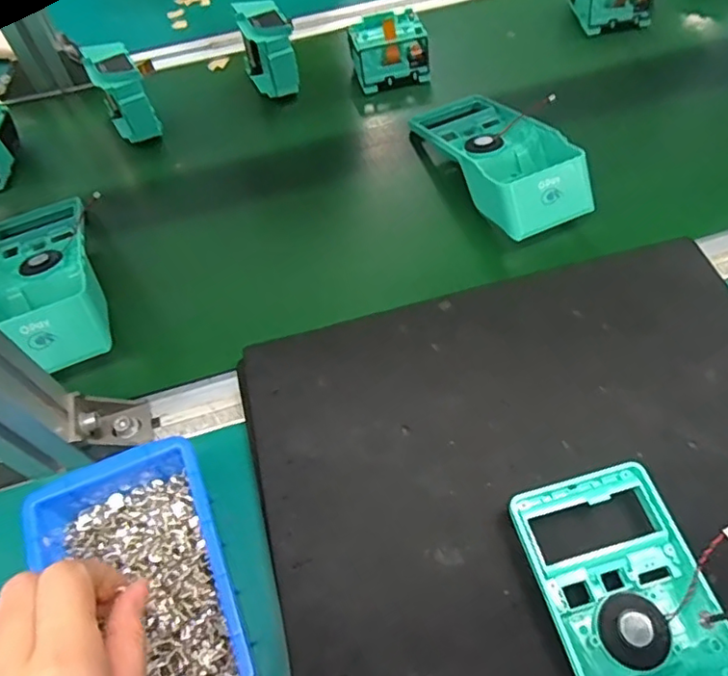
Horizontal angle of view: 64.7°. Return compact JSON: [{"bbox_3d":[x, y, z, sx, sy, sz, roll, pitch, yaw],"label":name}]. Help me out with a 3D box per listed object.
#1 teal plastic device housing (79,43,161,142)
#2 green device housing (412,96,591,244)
[{"bbox_3d":[-0.229,-0.234,0.556,0.047,0.073,0.071,-29,62,-14],"label":"teal plastic device housing"},{"bbox_3d":[0.119,-0.161,0.505,0.091,0.074,0.187,-23,61,-11],"label":"green device housing"}]

